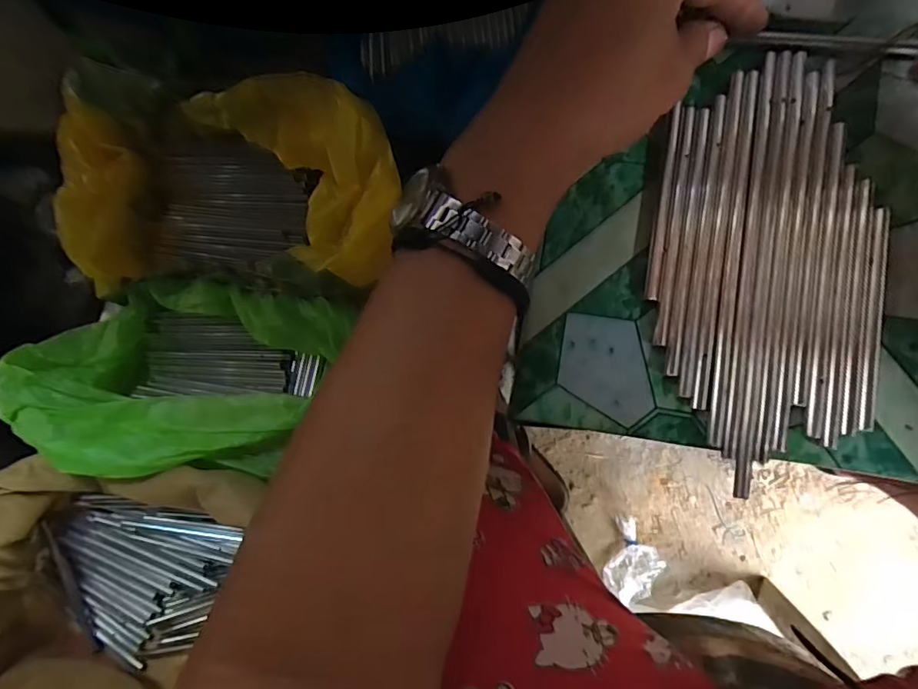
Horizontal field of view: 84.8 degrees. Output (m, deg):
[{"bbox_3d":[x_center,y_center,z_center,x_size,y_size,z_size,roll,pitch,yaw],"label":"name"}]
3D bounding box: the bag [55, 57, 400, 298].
[{"bbox_3d":[-0.192,-0.125,0.411,0.290,0.114,0.158,0,85,8],"label":"bag"}]

